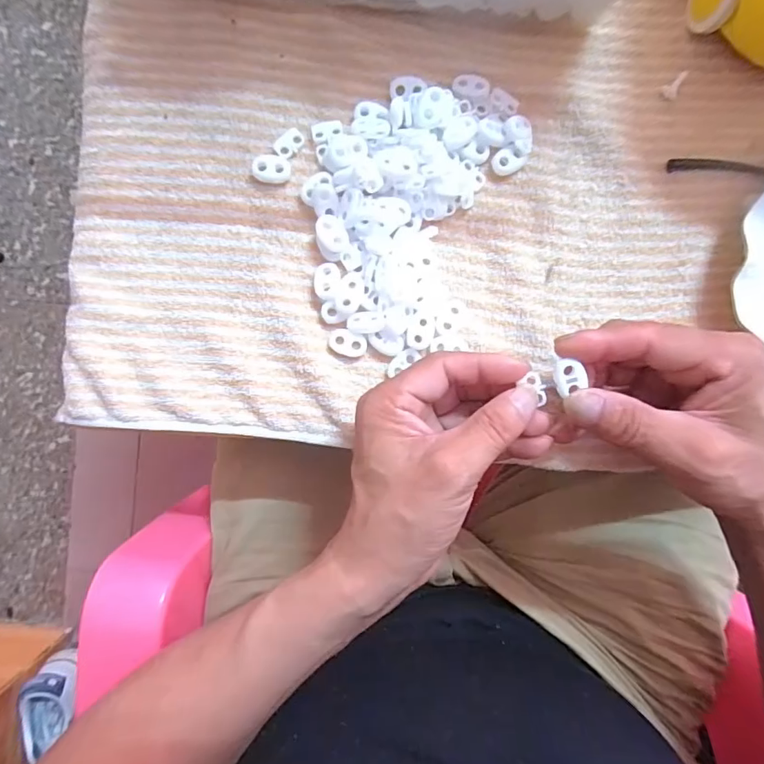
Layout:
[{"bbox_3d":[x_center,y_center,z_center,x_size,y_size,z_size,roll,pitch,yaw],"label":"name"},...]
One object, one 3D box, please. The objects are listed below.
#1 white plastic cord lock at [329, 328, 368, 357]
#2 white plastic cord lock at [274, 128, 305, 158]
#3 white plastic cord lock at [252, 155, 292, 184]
[{"bbox_3d":[-0.020,-0.023,0.283,0.022,0.004,0.014,19,89,-3],"label":"white plastic cord lock"},{"bbox_3d":[-0.055,-0.143,0.284,0.012,0.004,0.019,41,88,-2],"label":"white plastic cord lock"},{"bbox_3d":[-0.065,-0.126,0.282,0.022,0.006,0.016,13,89,-3],"label":"white plastic cord lock"}]

